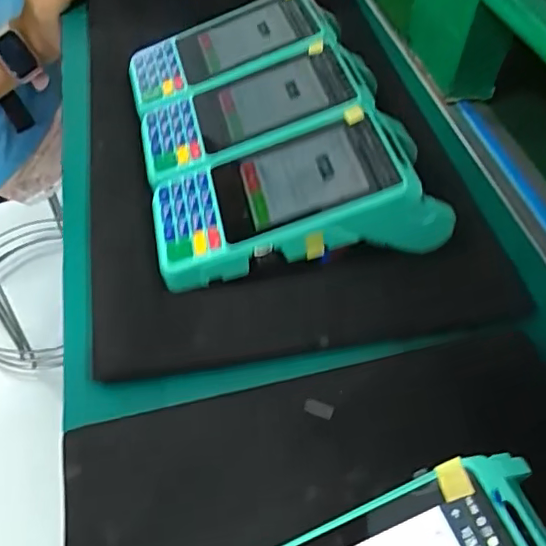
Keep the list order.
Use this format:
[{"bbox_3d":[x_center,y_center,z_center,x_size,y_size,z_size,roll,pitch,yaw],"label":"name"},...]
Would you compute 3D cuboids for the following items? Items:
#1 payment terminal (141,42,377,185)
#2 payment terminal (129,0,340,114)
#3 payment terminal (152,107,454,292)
[{"bbox_3d":[-0.004,-0.102,0.370,0.162,0.043,0.075,-21,54,0],"label":"payment terminal"},{"bbox_3d":[-0.028,-0.158,0.405,0.150,0.033,0.077,-22,50,6],"label":"payment terminal"},{"bbox_3d":[0.014,-0.043,0.325,0.160,0.063,0.074,-7,52,-8],"label":"payment terminal"}]

